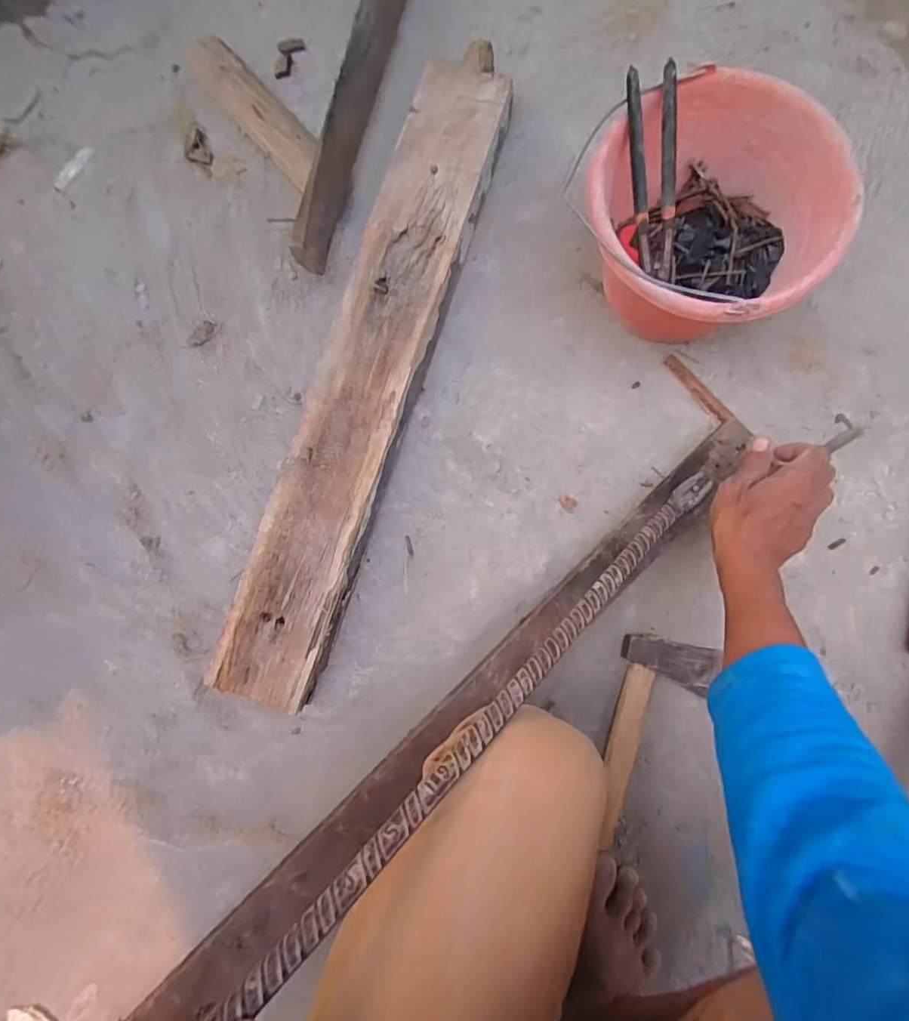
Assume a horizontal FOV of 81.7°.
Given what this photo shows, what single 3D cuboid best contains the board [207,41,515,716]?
[{"bbox_3d":[-0.093,-0.167,0.625,0.122,0.057,0.793,17,85,6],"label":"board"}]

